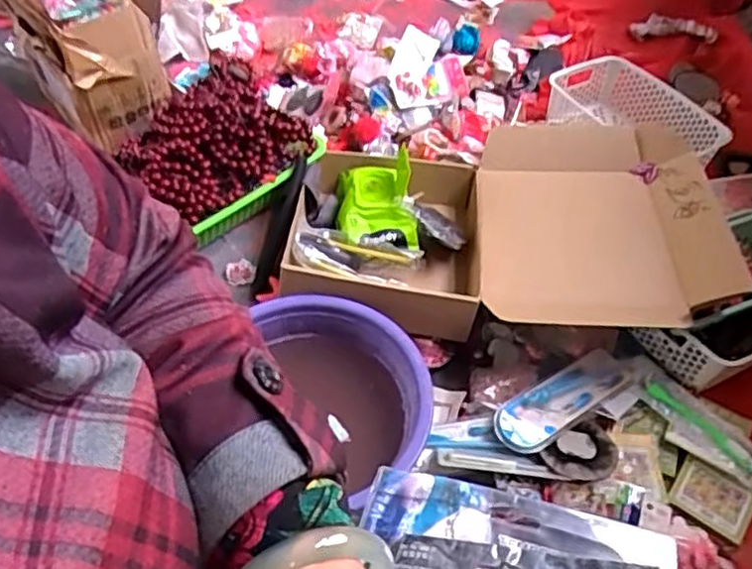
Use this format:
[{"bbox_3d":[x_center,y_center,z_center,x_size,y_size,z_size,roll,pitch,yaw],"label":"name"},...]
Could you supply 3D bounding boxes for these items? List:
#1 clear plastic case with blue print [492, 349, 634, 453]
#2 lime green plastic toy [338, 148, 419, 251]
[{"bbox_3d":[0.245,0.142,0.866,0.206,0.030,0.067,-26,56,-22],"label":"clear plastic case with blue print"},{"bbox_3d":[-0.001,-0.128,1.042,0.114,0.050,0.199,-1,50,-3],"label":"lime green plastic toy"}]

